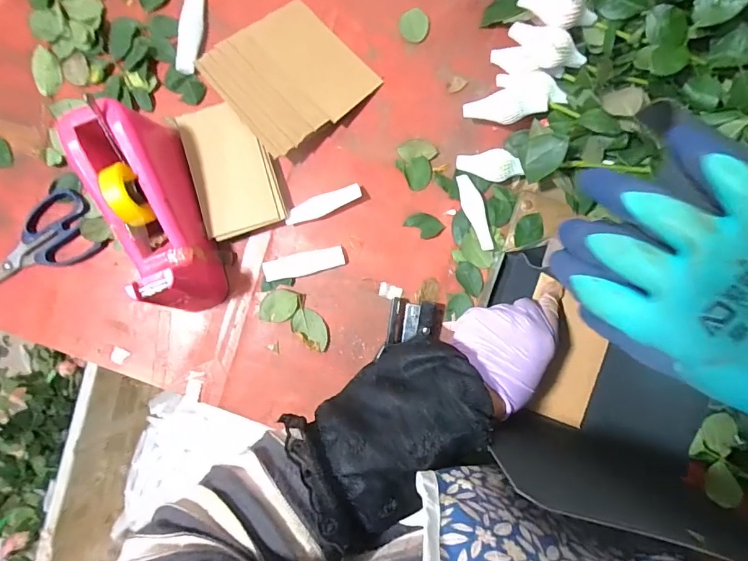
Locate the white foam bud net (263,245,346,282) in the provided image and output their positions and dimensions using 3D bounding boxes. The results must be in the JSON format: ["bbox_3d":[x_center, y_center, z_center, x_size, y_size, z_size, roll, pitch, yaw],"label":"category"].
[{"bbox_3d":[-0.077,-0.019,0.478,0.088,0.008,0.024,-15,91,-7],"label":"white foam bud net"}]

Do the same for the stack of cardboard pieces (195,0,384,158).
[{"bbox_3d":[-0.090,-0.224,0.470,0.141,0.022,0.134,-40,93,-6],"label":"stack of cardboard pieces"}]

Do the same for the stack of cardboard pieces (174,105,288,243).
[{"bbox_3d":[-0.153,-0.120,0.472,0.087,0.024,0.136,-16,91,-7],"label":"stack of cardboard pieces"}]

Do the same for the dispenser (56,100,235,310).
[{"bbox_3d":[-0.221,-0.065,0.437,0.083,0.108,0.203,-21,91,-7],"label":"dispenser"}]

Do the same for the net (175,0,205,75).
[{"bbox_3d":[-0.206,-0.277,0.482,0.026,0.014,0.092,11,87,-6],"label":"net"}]

